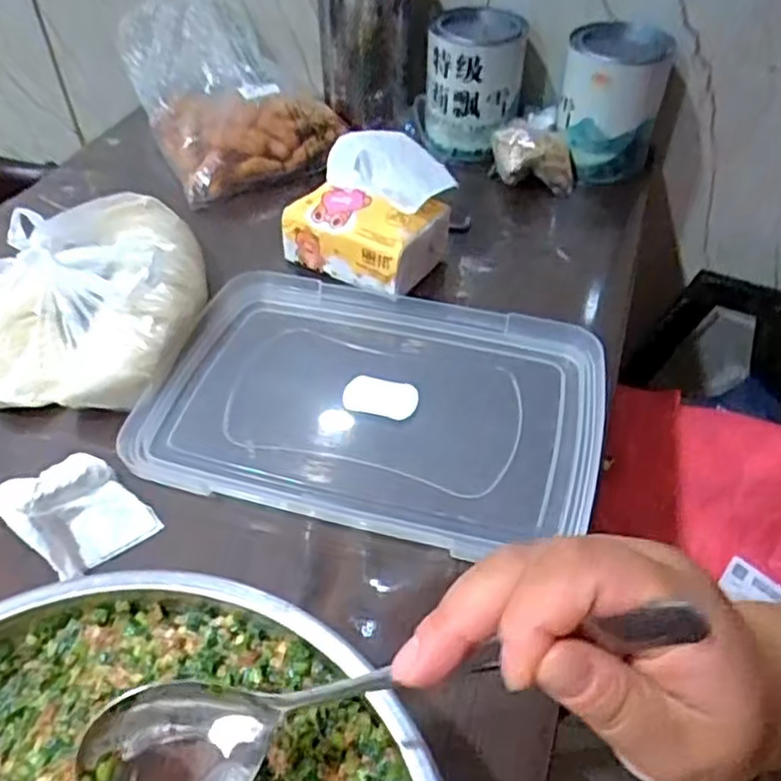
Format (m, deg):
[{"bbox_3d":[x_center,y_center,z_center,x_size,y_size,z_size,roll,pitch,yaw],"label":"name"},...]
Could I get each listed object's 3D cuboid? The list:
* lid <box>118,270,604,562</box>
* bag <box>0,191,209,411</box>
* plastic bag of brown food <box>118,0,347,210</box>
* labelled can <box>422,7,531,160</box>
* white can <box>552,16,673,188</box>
[{"bbox_3d":[-0.010,0.008,0.503,0.304,0.027,0.210,11,47,11],"label":"lid"},{"bbox_3d":[-0.234,-0.076,0.540,0.165,0.072,0.200,2,46,2],"label":"bag"},{"bbox_3d":[-0.175,-0.331,0.759,0.176,0.105,0.258,-19,49,-18],"label":"plastic bag of brown food"},{"bbox_3d":[0.088,-0.324,0.742,0.096,0.115,0.107,7,46,7],"label":"labelled can"},{"bbox_3d":[0.221,-0.291,0.707,0.094,0.122,0.107,12,47,12],"label":"white can"}]

